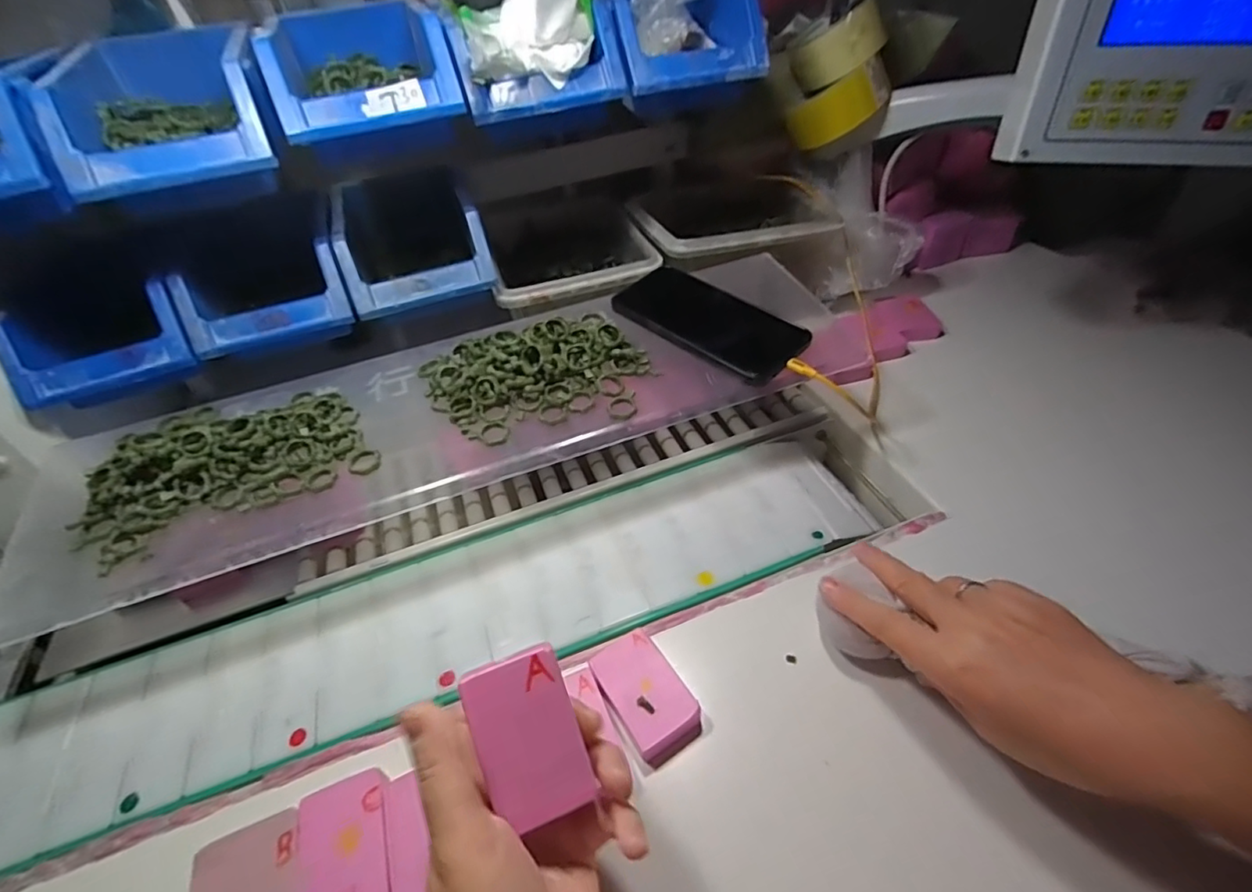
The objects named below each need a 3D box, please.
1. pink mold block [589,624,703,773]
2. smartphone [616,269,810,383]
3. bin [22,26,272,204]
[{"bbox_3d":[0.012,0.155,0.355,0.046,0.014,0.072,-25,47,-19],"label":"pink mold block"},{"bbox_3d":[0.069,-0.106,0.474,0.080,0.015,0.159,-35,51,-27],"label":"smartphone"},{"bbox_3d":[-0.333,-0.249,0.417,0.125,0.067,0.188,-20,46,-15],"label":"bin"}]

